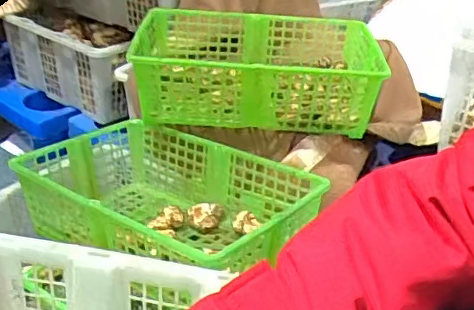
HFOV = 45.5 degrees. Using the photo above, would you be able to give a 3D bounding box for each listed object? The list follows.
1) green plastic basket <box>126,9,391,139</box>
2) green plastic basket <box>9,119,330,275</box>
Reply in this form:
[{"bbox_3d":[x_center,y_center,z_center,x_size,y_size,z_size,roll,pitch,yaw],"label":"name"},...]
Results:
[{"bbox_3d":[0.021,-0.129,0.837,0.357,0.103,0.209,3,31,-3],"label":"green plastic basket"},{"bbox_3d":[-0.091,0.057,0.697,0.346,0.137,0.221,27,38,33],"label":"green plastic basket"}]

